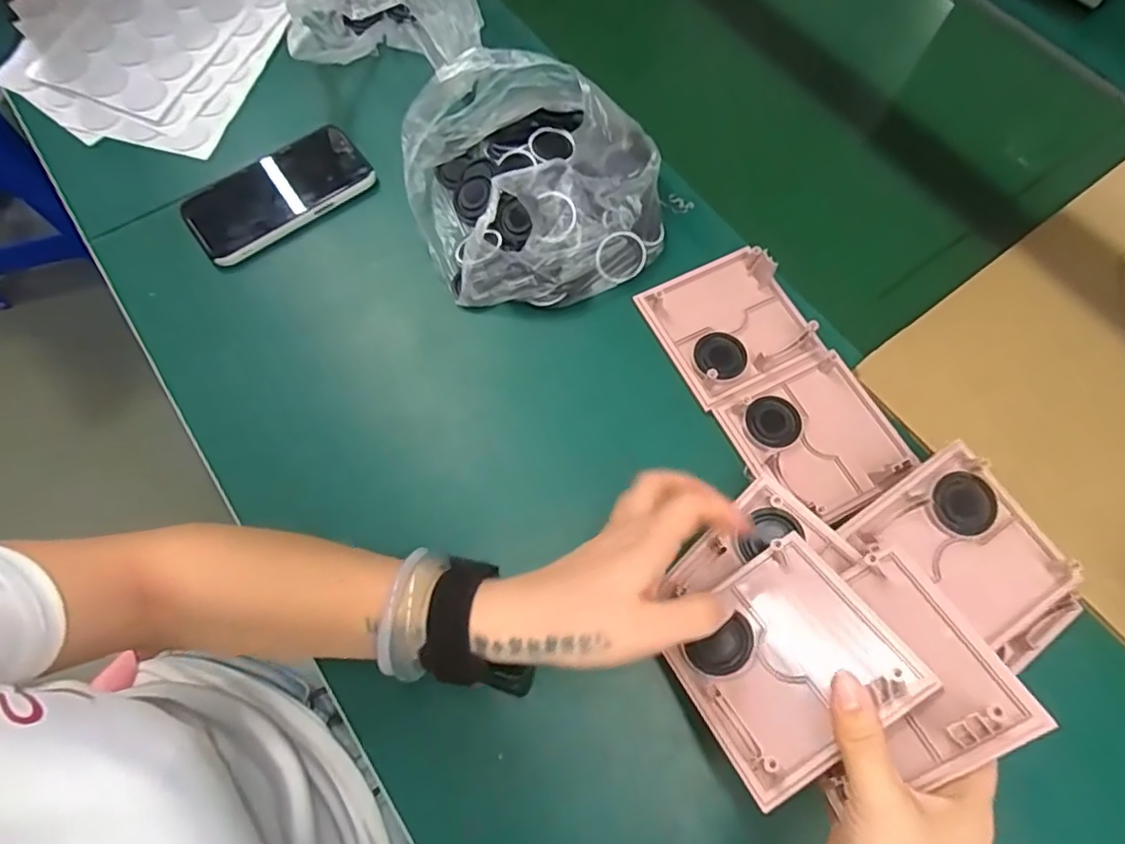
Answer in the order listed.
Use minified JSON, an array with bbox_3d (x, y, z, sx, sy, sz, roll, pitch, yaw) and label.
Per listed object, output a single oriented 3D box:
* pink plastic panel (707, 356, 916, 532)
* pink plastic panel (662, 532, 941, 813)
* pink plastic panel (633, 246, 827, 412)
[{"bbox_3d":[0.178,0.011,0.430,0.098,0.021,0.106,-27,70,-10],"label":"pink plastic panel"},{"bbox_3d":[0.119,0.126,0.334,0.108,0.015,0.104,-31,49,-5],"label":"pink plastic panel"},{"bbox_3d":[0.126,-0.077,0.466,0.104,0.017,0.109,-25,70,-10],"label":"pink plastic panel"}]

